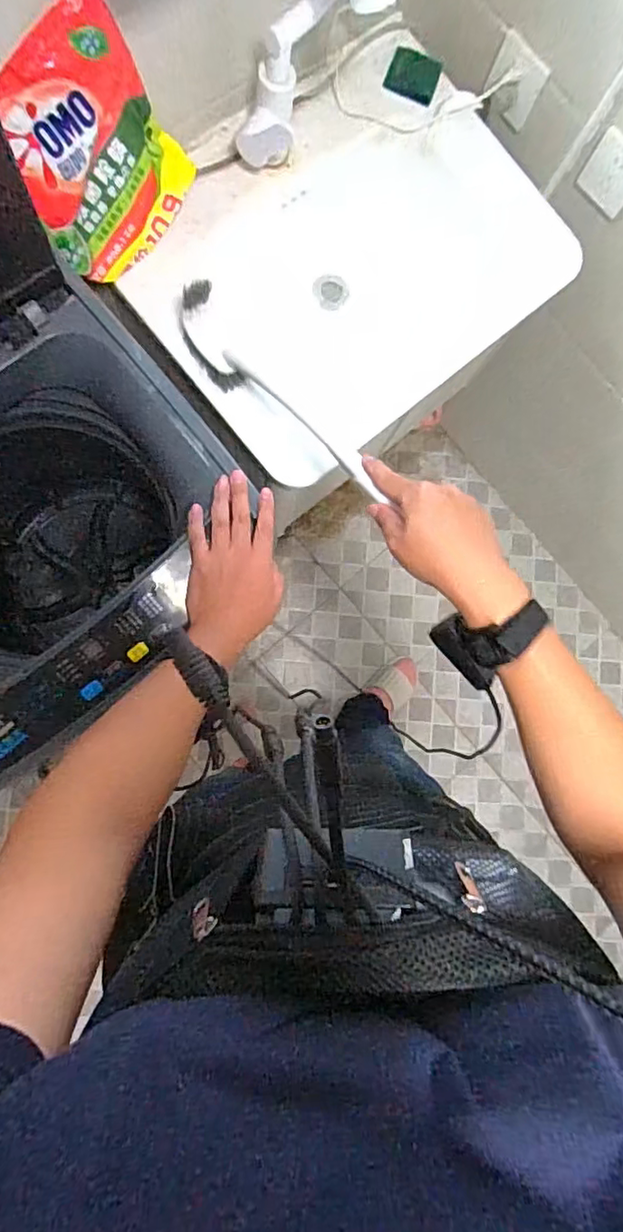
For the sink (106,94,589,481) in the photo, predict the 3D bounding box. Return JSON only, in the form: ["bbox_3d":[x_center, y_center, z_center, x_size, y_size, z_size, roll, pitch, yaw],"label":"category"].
[{"bbox_3d":[0.068,-0.492,0.870,0.589,0.143,0.370,-40,91,-9],"label":"sink"}]

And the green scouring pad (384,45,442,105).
[{"bbox_3d":[0.151,-0.801,0.859,0.076,0.007,0.057,12,110,-8],"label":"green scouring pad"}]

